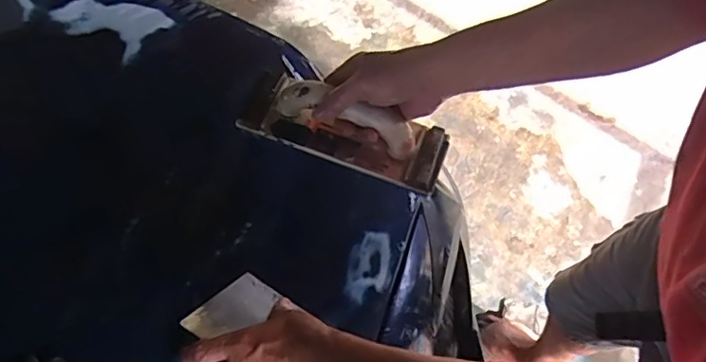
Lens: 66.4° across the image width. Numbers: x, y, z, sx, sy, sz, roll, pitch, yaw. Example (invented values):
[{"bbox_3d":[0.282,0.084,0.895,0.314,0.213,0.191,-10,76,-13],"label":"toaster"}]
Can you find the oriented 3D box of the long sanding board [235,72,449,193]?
[{"bbox_3d":[-0.007,-0.065,0.574,0.219,0.075,0.079,20,67,5],"label":"long sanding board"}]

